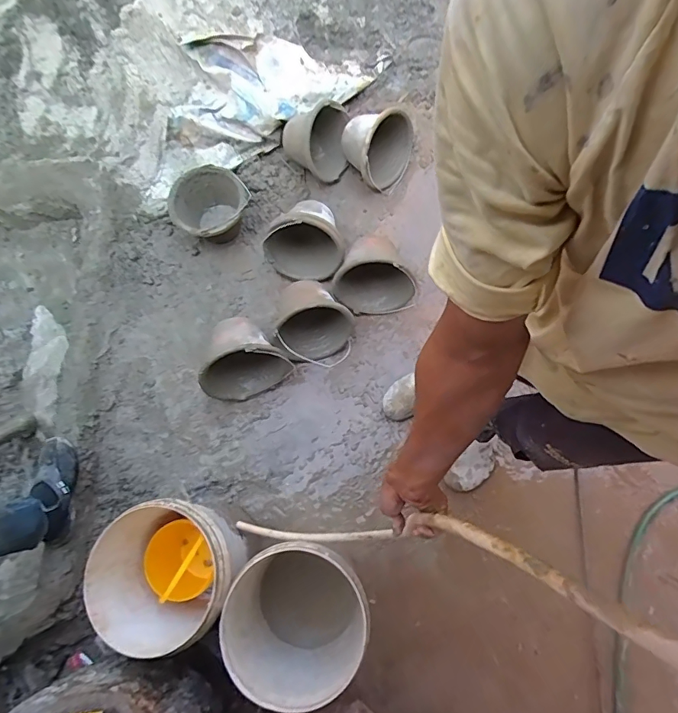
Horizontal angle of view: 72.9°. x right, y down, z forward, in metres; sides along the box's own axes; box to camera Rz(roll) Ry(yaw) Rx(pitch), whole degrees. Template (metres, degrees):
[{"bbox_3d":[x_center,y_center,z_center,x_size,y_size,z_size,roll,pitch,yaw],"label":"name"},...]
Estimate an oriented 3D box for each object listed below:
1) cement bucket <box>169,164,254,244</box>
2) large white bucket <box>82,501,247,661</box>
[{"bbox_3d":[-0.440,-0.508,1.578,0.251,0.191,0.240,-2,73,5],"label":"cement bucket"},{"bbox_3d":[-0.392,0.520,1.148,0.311,0.361,0.294,-2,73,5],"label":"large white bucket"}]

